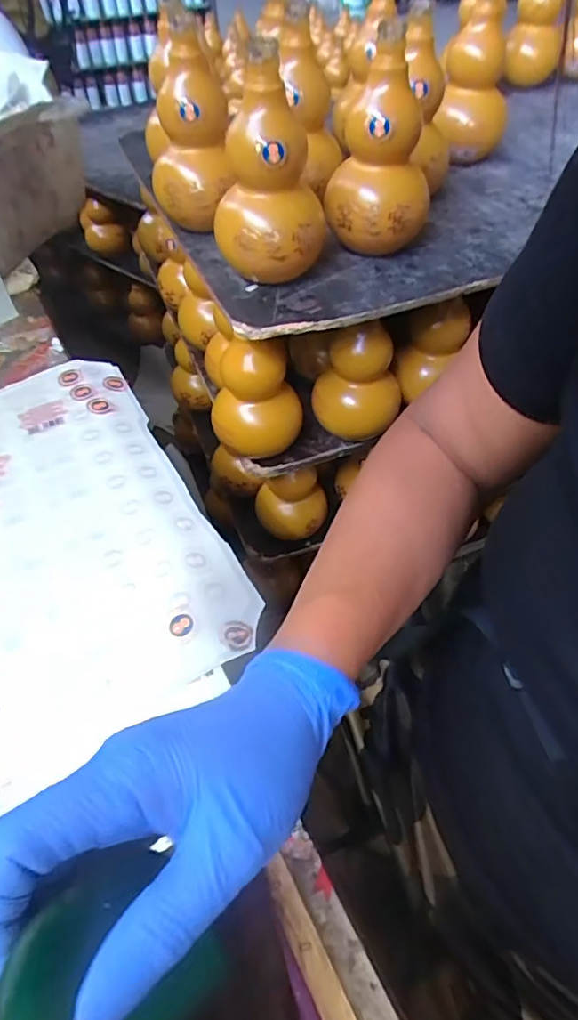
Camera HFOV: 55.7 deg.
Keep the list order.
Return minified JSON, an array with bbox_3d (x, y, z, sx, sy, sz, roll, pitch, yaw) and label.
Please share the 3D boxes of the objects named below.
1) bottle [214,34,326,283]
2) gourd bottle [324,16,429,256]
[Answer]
[{"bbox_3d":[-0.018,-0.296,0.486,0.100,0.163,0.091,-5,50,-4],"label":"bottle"},{"bbox_3d":[0.084,-0.336,0.513,0.083,0.158,0.091,-27,55,-21],"label":"gourd bottle"}]

